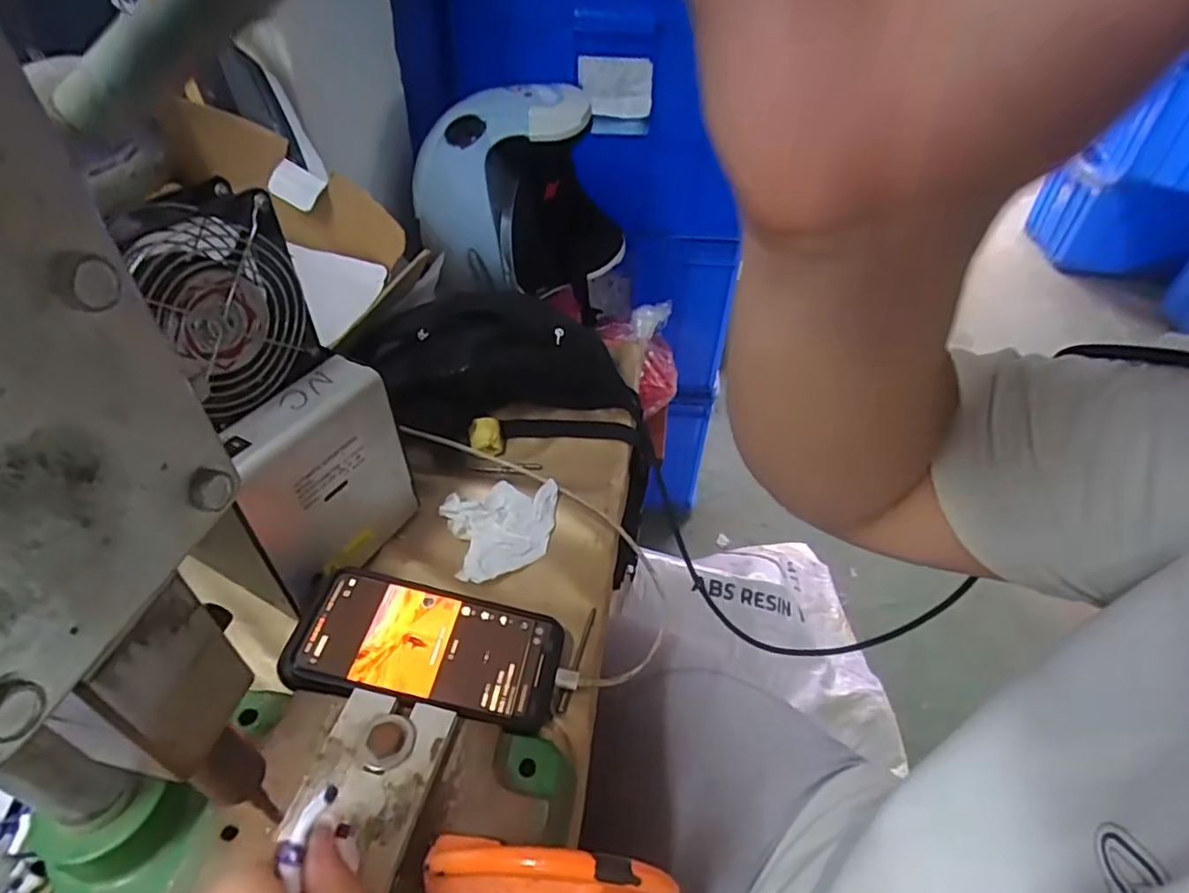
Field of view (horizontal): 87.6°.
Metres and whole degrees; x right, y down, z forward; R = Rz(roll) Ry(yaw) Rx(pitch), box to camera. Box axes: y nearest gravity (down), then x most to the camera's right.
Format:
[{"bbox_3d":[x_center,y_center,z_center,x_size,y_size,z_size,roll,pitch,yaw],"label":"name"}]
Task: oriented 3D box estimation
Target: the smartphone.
[{"bbox_3d":[-0.109,0.132,0.404,0.169,0.017,0.085,17,47,1],"label":"smartphone"}]

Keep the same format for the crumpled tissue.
[{"bbox_3d":[-0.071,0.063,0.494,0.089,0.021,0.082,-9,43,-12],"label":"crumpled tissue"}]

